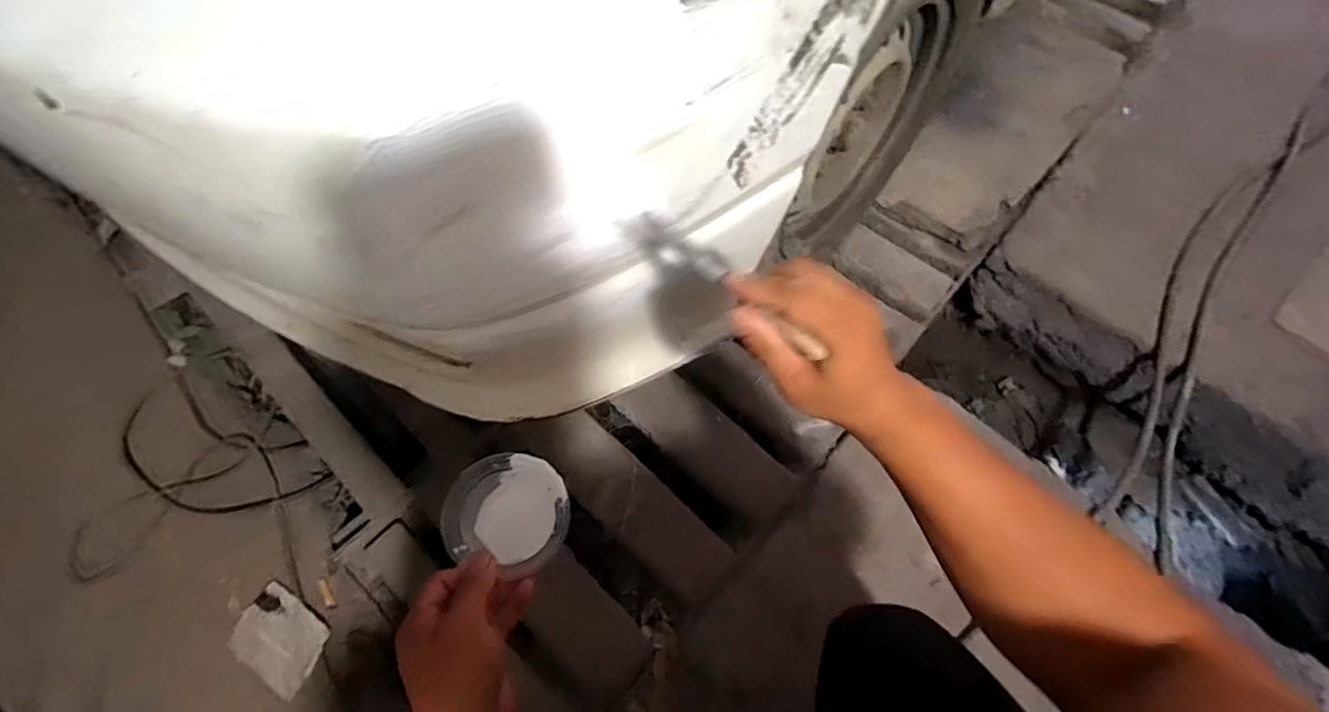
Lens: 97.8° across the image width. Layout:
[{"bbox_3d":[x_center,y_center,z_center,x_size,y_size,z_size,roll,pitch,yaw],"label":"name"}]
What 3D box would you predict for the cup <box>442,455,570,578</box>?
[{"bbox_3d":[-0.122,0.128,0.458,0.092,0.043,0.092,0,59,-1],"label":"cup"}]

